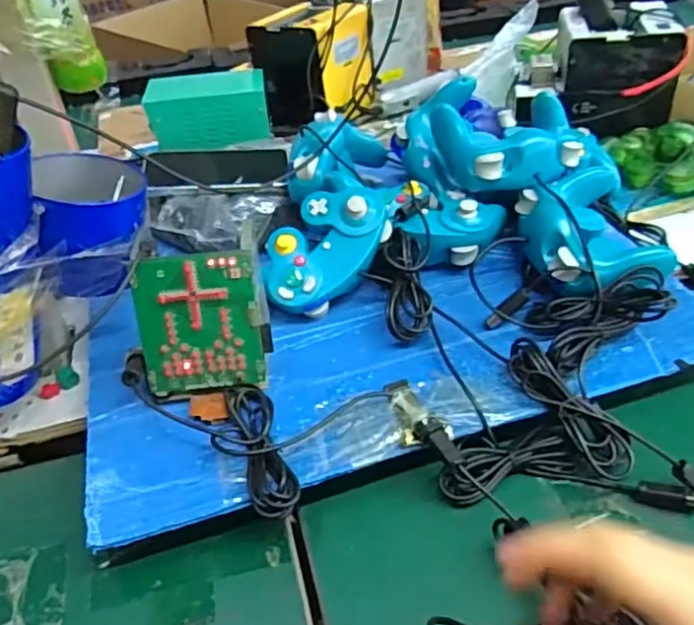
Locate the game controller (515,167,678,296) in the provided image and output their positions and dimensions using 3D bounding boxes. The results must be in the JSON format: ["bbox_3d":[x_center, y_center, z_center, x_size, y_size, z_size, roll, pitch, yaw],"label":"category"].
[{"bbox_3d":[0.214,-0.066,0.563,0.107,0.065,0.149,-7,41,-3],"label":"game controller"}]

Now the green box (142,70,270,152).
[{"bbox_3d":[-0.188,-0.279,0.856,0.157,0.069,0.098,-7,41,-3],"label":"green box"}]

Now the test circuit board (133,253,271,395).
[{"bbox_3d":[-0.109,0.009,0.466,0.088,0.106,0.006,-4,17,-2],"label":"test circuit board"}]

